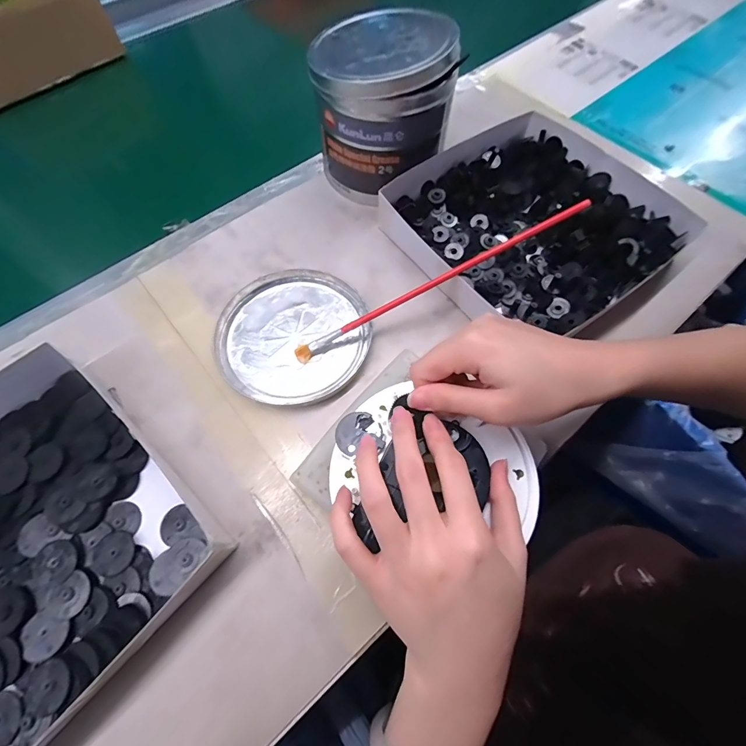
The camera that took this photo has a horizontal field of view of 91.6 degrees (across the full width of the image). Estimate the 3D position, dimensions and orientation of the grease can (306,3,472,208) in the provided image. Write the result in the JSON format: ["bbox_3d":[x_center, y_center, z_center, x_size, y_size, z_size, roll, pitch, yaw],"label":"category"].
[{"bbox_3d":[0.009,-0.250,0.347,0.122,0.115,0.119,-9,67,-5],"label":"grease can"}]

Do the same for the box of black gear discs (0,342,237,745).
[{"bbox_3d":[-0.244,0.106,0.230,0.242,0.038,0.216,40,71,15],"label":"box of black gear discs"}]

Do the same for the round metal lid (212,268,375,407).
[{"bbox_3d":[-0.067,-0.035,0.309,0.127,0.008,0.124,0,66,-1],"label":"round metal lid"}]

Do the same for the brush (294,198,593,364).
[{"bbox_3d":[0.049,-0.070,0.288,0.249,0.009,0.011,-27,68,7],"label":"brush"}]

